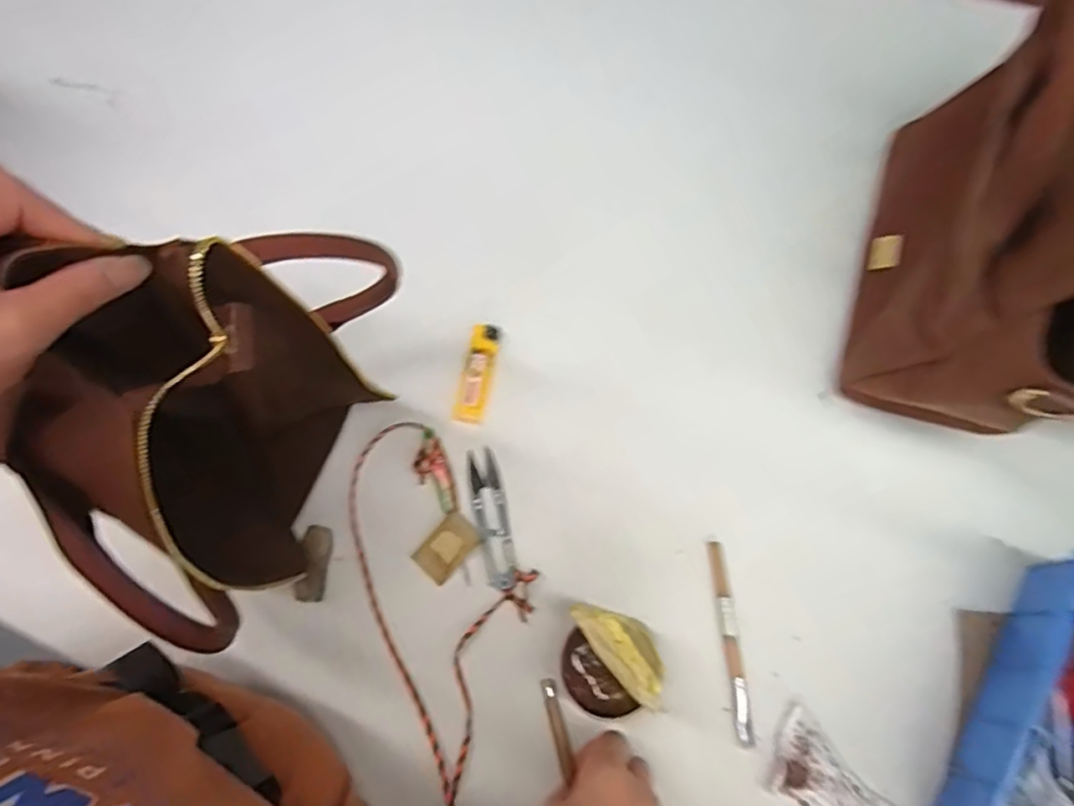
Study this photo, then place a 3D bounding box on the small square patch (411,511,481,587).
[{"bbox_3d":[-0.063,0.102,0.463,0.030,0.010,0.045,42,79,15],"label":"small square patch"}]

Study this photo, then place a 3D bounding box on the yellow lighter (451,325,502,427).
[{"bbox_3d":[-0.046,-0.023,0.506,0.022,0.010,0.078,10,73,6],"label":"yellow lighter"}]

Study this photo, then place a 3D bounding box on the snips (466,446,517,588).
[{"bbox_3d":[-0.033,0.082,0.473,0.023,0.006,0.101,-12,72,-1],"label":"snips"}]

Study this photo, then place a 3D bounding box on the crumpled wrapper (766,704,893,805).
[{"bbox_3d":[0.192,0.244,0.408,0.096,0.004,0.049,36,77,14],"label":"crumpled wrapper"}]

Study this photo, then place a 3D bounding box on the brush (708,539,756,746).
[{"bbox_3d":[0.129,0.158,0.439,0.010,0.012,0.127,-6,72,1],"label":"brush"}]

